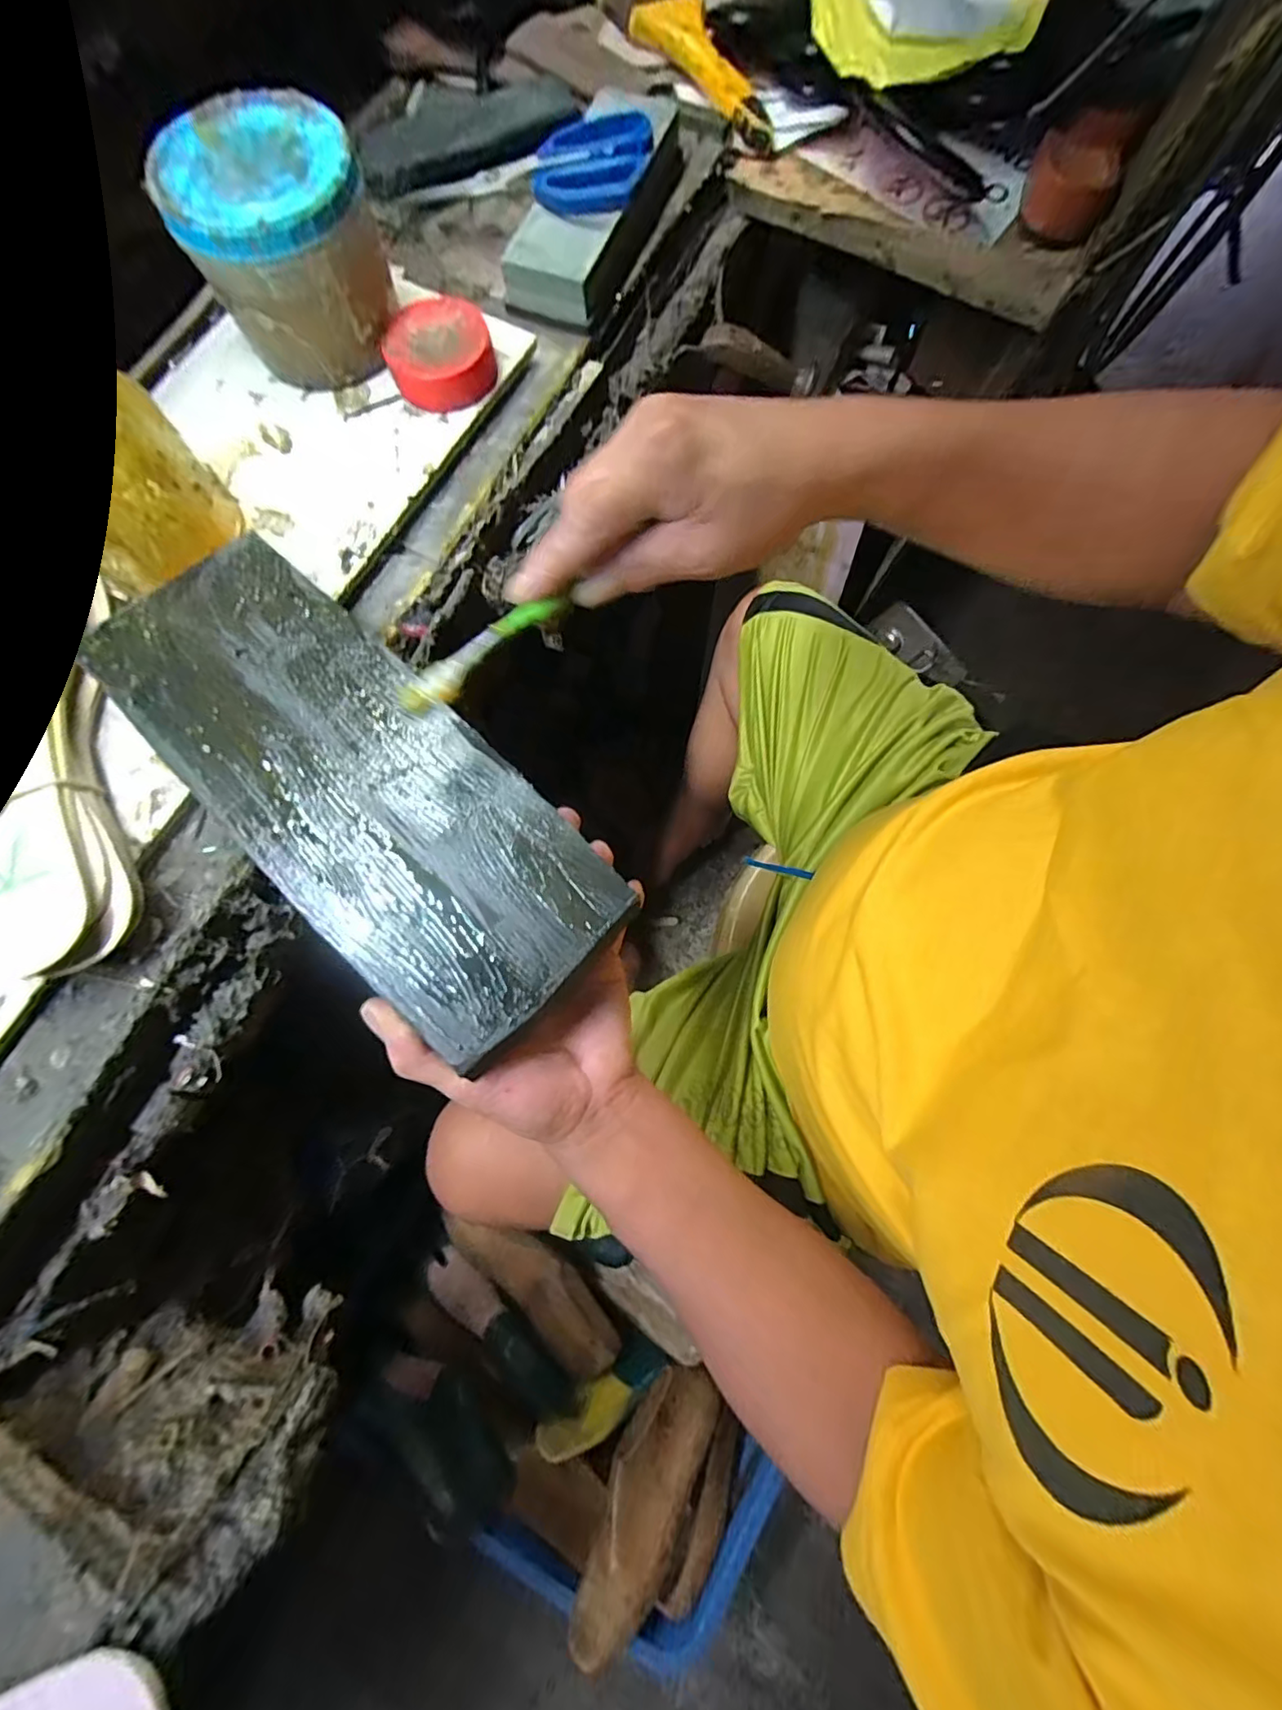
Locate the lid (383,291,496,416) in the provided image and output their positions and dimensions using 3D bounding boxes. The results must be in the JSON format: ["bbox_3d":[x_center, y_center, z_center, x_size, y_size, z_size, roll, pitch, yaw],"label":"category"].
[{"bbox_3d":[-0.129,-0.323,0.374,0.060,0.027,0.057,0,78,-2],"label":"lid"}]

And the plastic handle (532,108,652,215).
[{"bbox_3d":[-0.033,-0.462,0.386,0.074,0.015,0.080,18,78,2],"label":"plastic handle"}]

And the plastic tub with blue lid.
[{"bbox_3d":[-0.210,-0.363,0.353,0.102,0.088,0.102,0,78,-2],"label":"plastic tub with blue lid"}]

